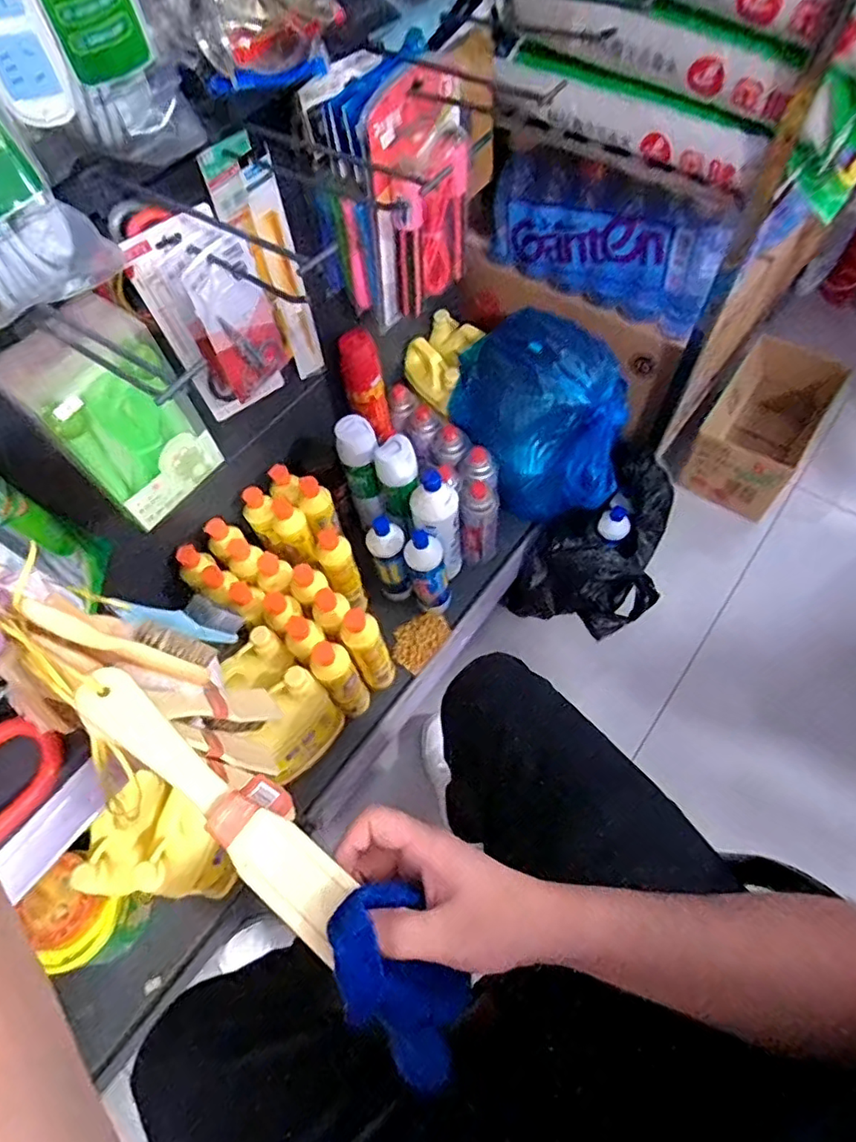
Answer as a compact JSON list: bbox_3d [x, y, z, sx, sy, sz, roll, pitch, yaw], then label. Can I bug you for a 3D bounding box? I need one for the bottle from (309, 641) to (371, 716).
[{"bbox_3d":[-0.123,0.165,0.867,0.052,0.221,0.050,-2,62,3],"label":"bottle"}]

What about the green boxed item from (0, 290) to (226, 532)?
[{"bbox_3d":[-0.286,-0.143,0.539,0.091,0.175,0.119,36,70,20],"label":"green boxed item"}]

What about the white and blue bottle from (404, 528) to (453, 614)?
[{"bbox_3d":[0.001,0.006,0.957,0.064,0.187,0.055,-14,62,-4],"label":"white and blue bottle"}]

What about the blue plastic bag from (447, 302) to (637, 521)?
[{"bbox_3d":[0.168,-0.231,0.968,0.282,0.228,0.261,15,64,11],"label":"blue plastic bag"}]

